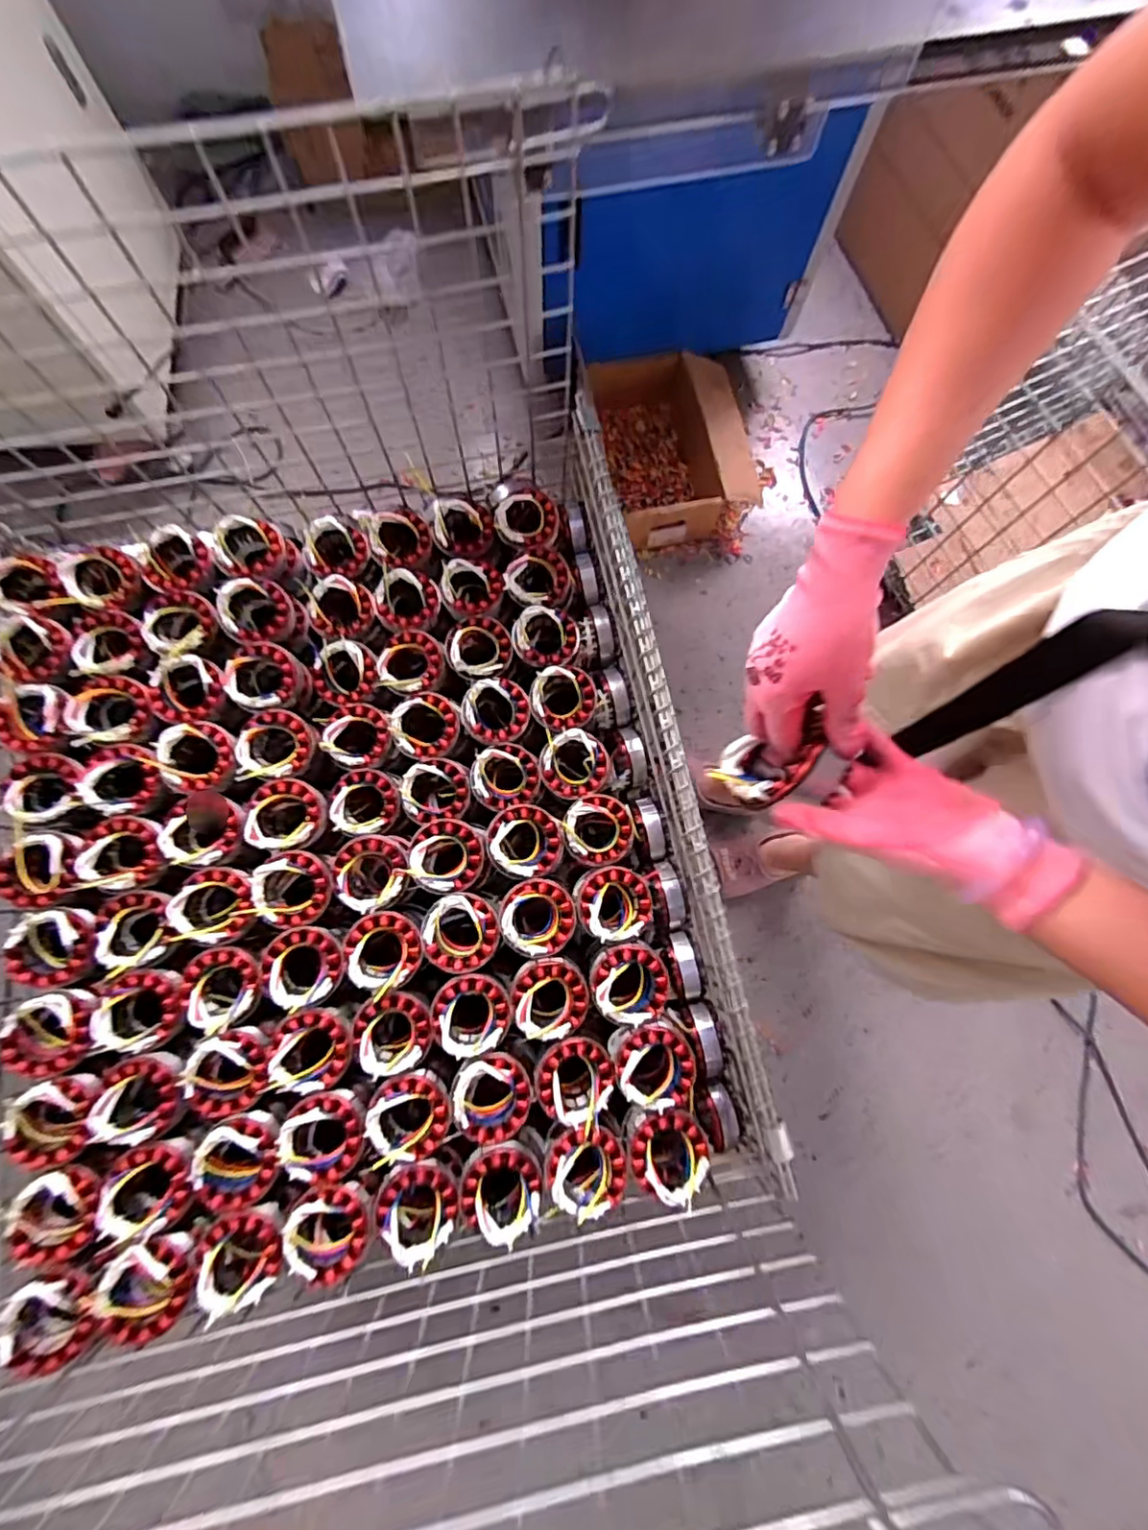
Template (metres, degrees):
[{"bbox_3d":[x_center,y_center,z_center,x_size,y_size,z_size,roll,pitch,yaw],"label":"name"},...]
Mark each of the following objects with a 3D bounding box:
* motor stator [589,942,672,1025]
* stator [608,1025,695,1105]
[{"bbox_3d":[0.063,0.247,0.696,0.087,0.048,0.084,-2,77,-2],"label":"motor stator"},{"bbox_3d":[0.090,0.329,0.679,0.095,0.051,0.082,-11,78,-4],"label":"stator"}]

